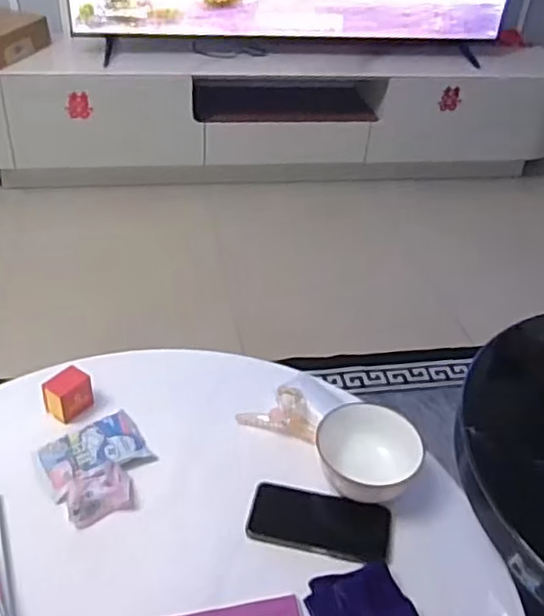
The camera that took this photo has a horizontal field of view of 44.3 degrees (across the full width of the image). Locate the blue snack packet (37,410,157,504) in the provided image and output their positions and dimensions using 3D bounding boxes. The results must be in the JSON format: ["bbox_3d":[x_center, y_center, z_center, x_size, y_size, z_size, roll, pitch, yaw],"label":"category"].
[{"bbox_3d":[-0.225,0.179,0.842,0.129,0.022,0.089,-22,45,-30],"label":"blue snack packet"}]

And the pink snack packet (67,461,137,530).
[{"bbox_3d":[-0.202,0.216,0.789,0.074,0.040,0.062,-8,40,-17],"label":"pink snack packet"}]

